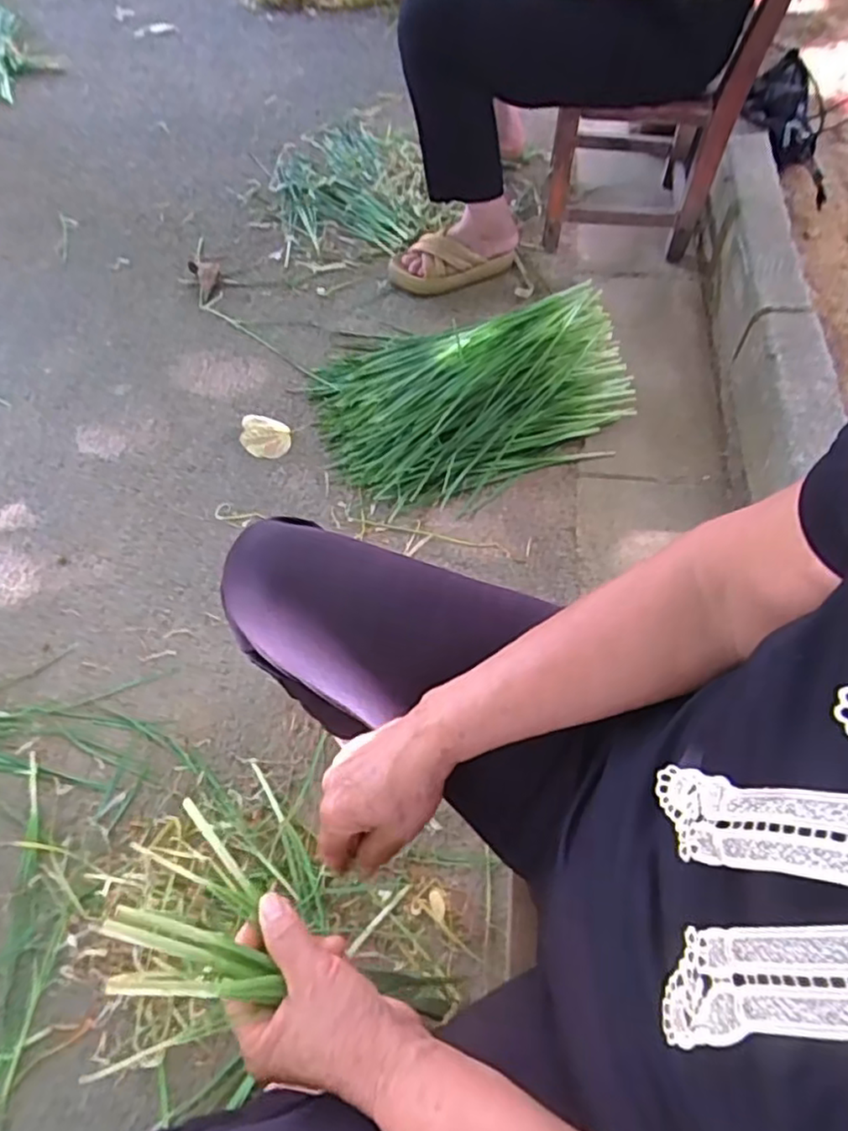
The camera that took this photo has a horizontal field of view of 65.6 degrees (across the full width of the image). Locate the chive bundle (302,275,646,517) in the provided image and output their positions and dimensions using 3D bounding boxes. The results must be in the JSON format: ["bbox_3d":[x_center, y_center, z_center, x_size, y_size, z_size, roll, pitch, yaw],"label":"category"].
[{"bbox_3d":[0.066,-0.318,1.063,0.500,0.157,0.378,-22,62,-12],"label":"chive bundle"}]

